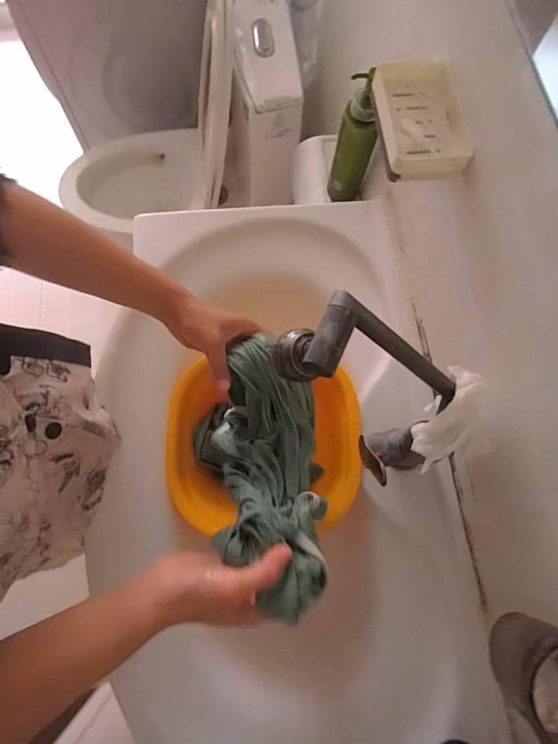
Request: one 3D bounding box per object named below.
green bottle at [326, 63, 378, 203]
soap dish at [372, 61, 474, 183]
[{"bbox_3d":[0.127,-0.383,0.678,0.059,0.215,0.052,5,71,-1],"label":"green bottle"},{"bbox_3d":[0.157,-0.289,0.446,0.096,0.031,0.152,-6,72,-4],"label":"soap dish"}]

